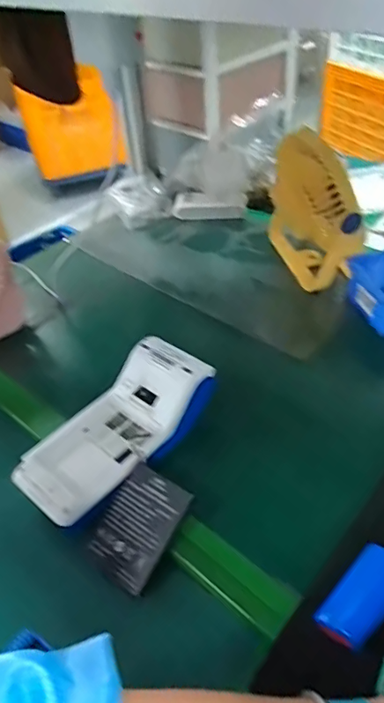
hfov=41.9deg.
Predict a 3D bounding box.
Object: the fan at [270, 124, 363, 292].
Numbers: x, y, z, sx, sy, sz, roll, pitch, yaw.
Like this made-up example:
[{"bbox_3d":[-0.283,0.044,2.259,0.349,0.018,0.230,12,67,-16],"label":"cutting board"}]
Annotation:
[{"bbox_3d":[0.150,-0.174,0.614,0.068,0.167,0.152,-13,44,-12],"label":"fan"}]

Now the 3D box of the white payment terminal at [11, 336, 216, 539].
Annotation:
[{"bbox_3d":[-0.063,0.069,0.451,0.084,0.047,0.187,33,65,32],"label":"white payment terminal"}]

